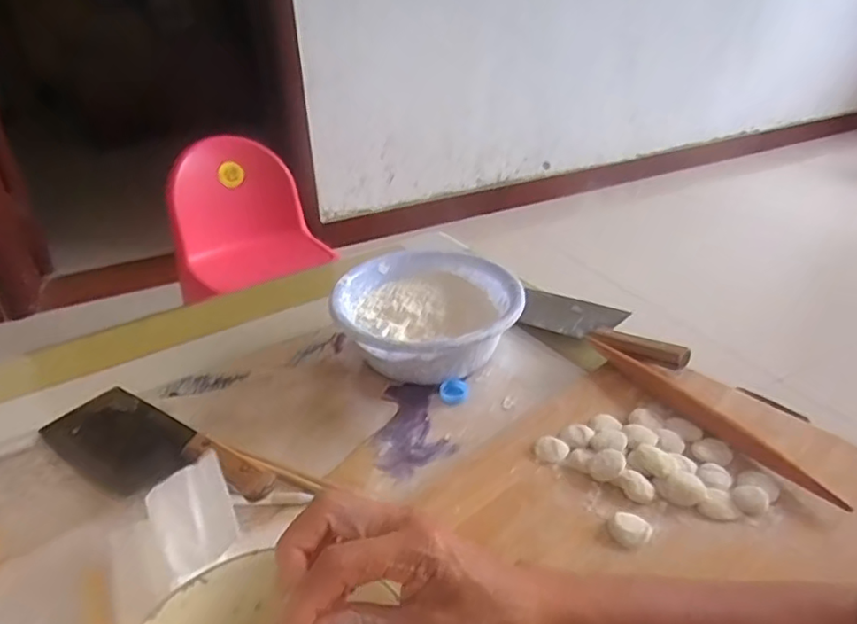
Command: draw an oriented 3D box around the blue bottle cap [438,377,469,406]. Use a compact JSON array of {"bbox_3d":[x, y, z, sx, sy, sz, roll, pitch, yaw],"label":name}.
[{"bbox_3d":[0.031,0.093,0.717,0.034,0.021,0.035,-1,28,1],"label":"blue bottle cap"}]

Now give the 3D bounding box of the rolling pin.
[{"bbox_3d":[0.283,0.101,0.637,0.025,0.024,0.296,-17,32,-26],"label":"rolling pin"}]

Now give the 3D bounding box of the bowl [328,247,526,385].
[{"bbox_3d":[-0.002,0.018,0.766,0.197,0.103,0.210,-1,31,1],"label":"bowl"}]

